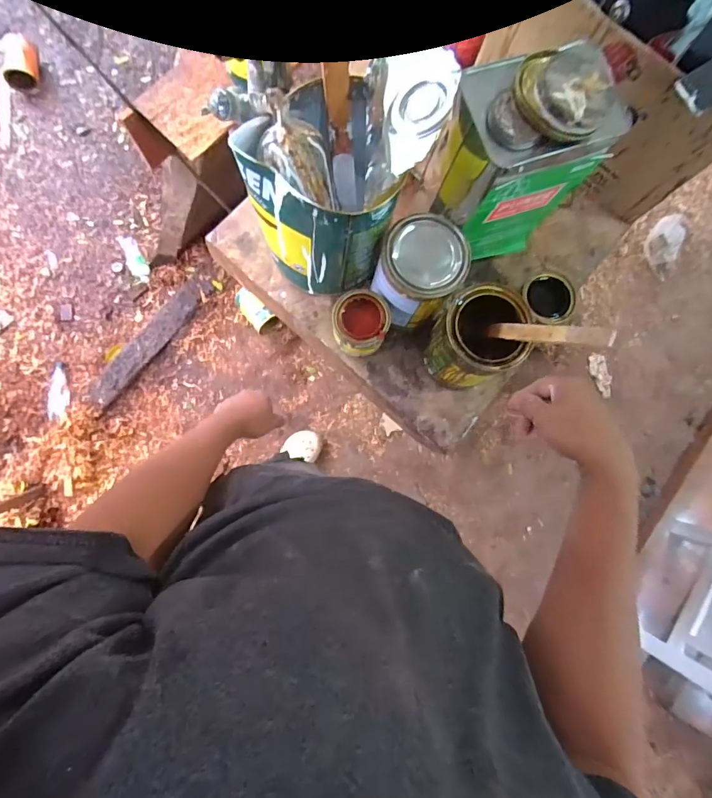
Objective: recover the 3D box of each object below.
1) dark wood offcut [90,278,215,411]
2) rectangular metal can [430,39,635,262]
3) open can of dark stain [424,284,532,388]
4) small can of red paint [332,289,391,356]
[{"bbox_3d":[-0.644,-0.186,1.348,0.079,0.036,0.491,40,82,0],"label":"dark wood offcut"},{"bbox_3d":[0.178,-0.271,0.512,0.150,0.229,0.111,-14,85,-6],"label":"rectangular metal can"},{"bbox_3d":[0.151,-0.075,0.556,0.096,0.113,0.102,1,84,-5],"label":"open can of dark stain"},{"bbox_3d":[0.004,-0.101,0.578,0.072,0.072,0.069,1,84,-5],"label":"small can of red paint"}]

